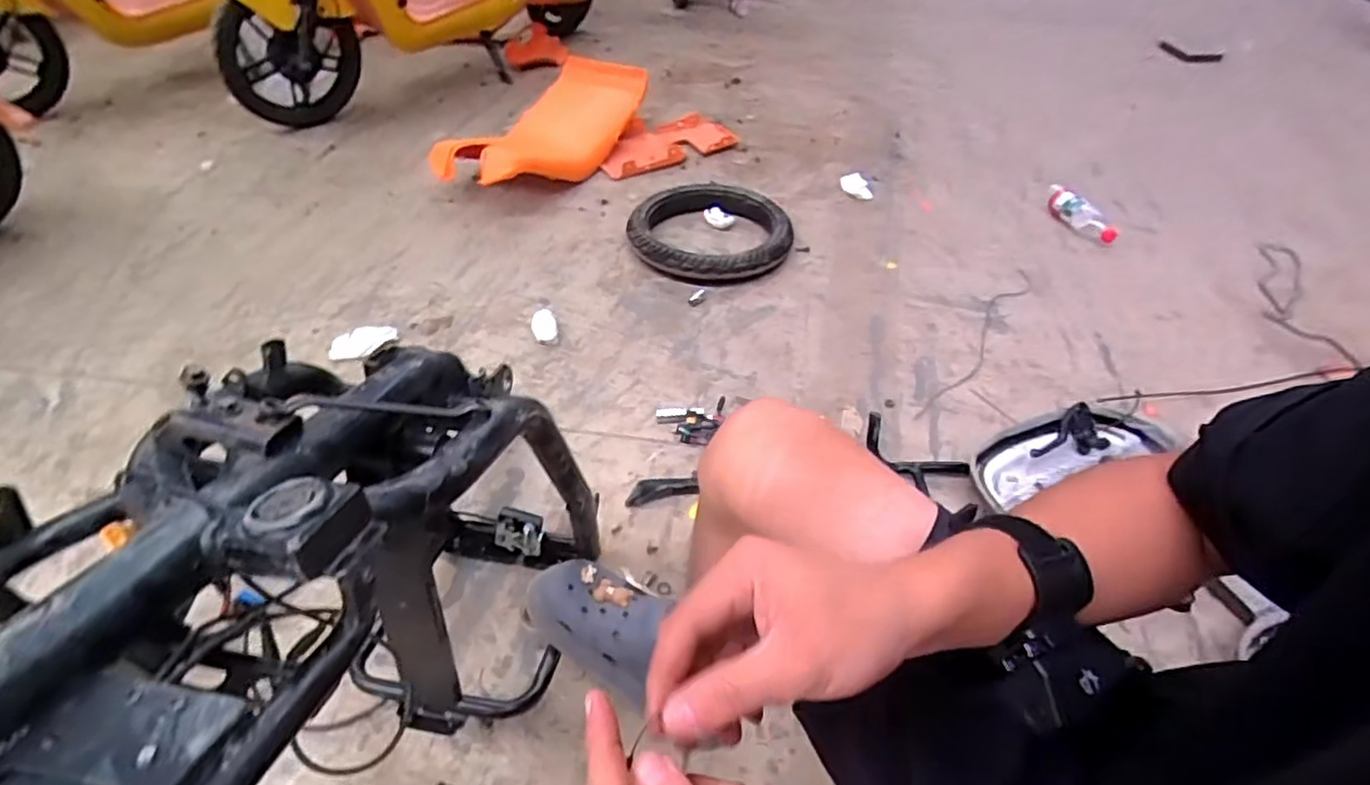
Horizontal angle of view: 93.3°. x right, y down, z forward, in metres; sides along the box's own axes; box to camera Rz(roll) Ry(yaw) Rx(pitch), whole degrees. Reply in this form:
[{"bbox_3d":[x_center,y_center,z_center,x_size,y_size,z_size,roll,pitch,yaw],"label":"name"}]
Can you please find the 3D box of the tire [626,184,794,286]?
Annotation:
[{"bbox_3d":[0.059,-0.371,1.455,0.351,0.085,0.348,7,44,4],"label":"tire"}]

